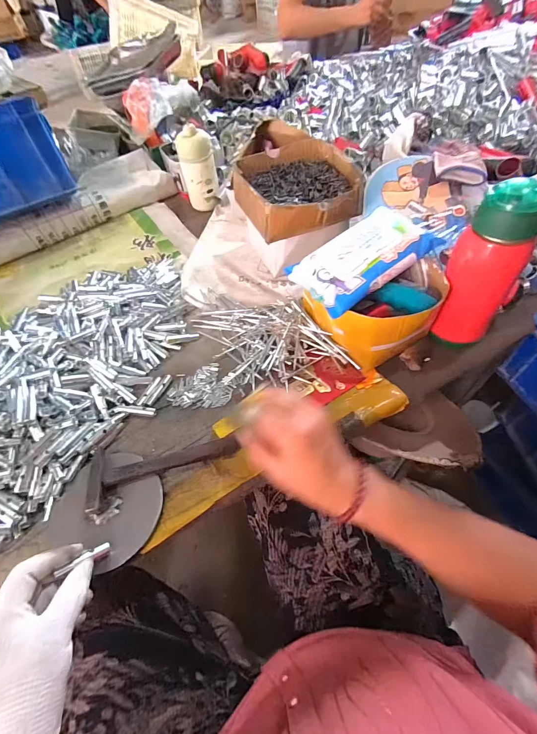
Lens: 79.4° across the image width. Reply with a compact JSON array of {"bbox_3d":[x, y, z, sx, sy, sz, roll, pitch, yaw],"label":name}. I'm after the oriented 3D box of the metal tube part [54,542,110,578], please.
[{"bbox_3d":[-0.185,0.191,0.324,0.007,0.004,0.050,42,31,25],"label":"metal tube part"}]

